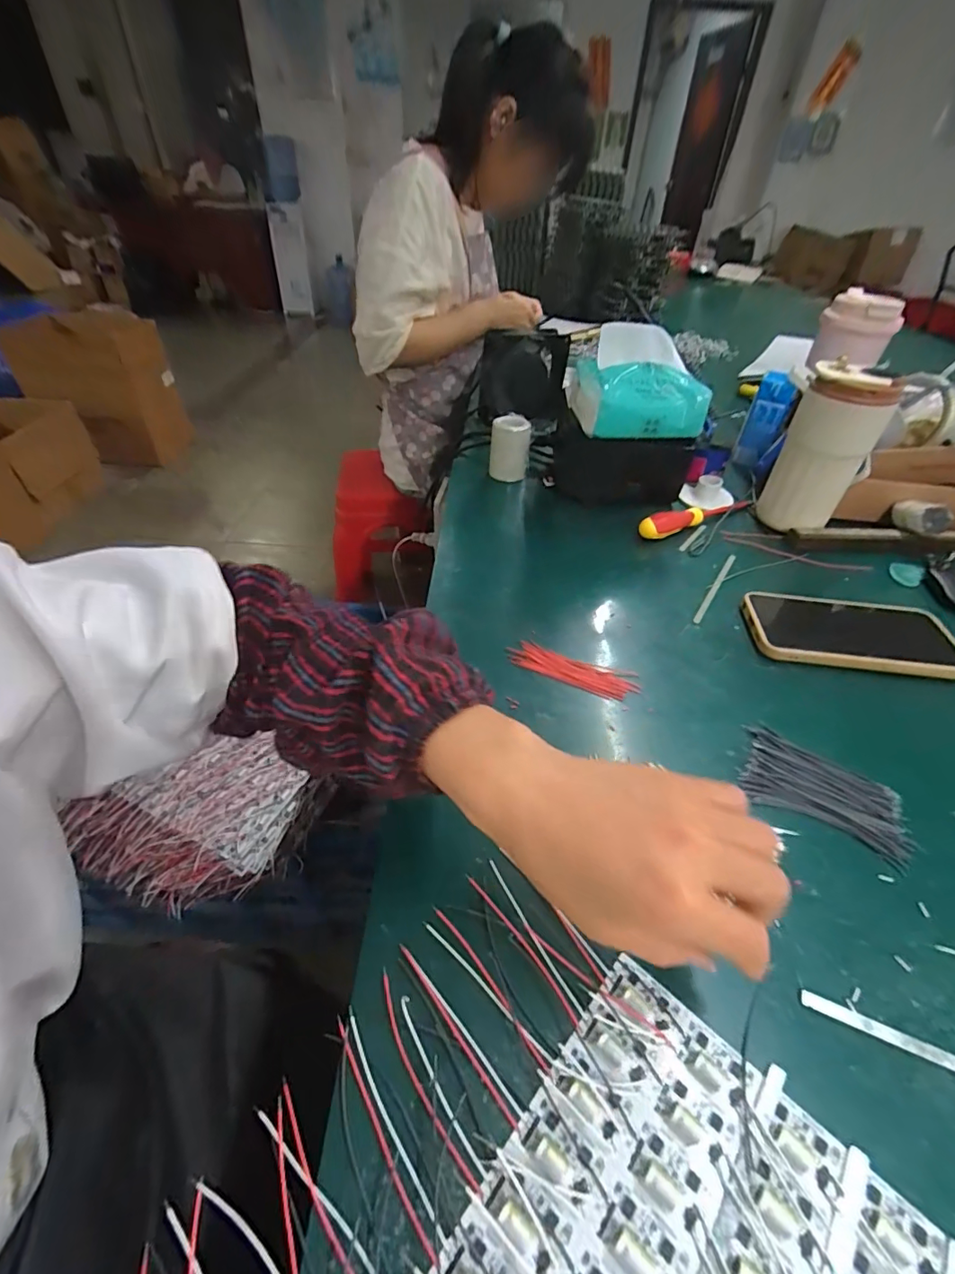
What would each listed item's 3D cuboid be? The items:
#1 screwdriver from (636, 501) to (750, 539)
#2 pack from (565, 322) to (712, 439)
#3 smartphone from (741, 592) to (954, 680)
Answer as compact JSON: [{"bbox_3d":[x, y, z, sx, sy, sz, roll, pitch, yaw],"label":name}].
[{"bbox_3d":[0.247,-0.137,0.567,0.163,0.024,0.022,-21,47,-25],"label":"screwdriver"},{"bbox_3d":[0.165,-0.258,0.509,0.129,0.086,0.078,-3,42,-7],"label":"pack"},{"bbox_3d":[0.320,-0.002,0.435,0.164,0.017,0.079,7,42,4],"label":"smartphone"}]

